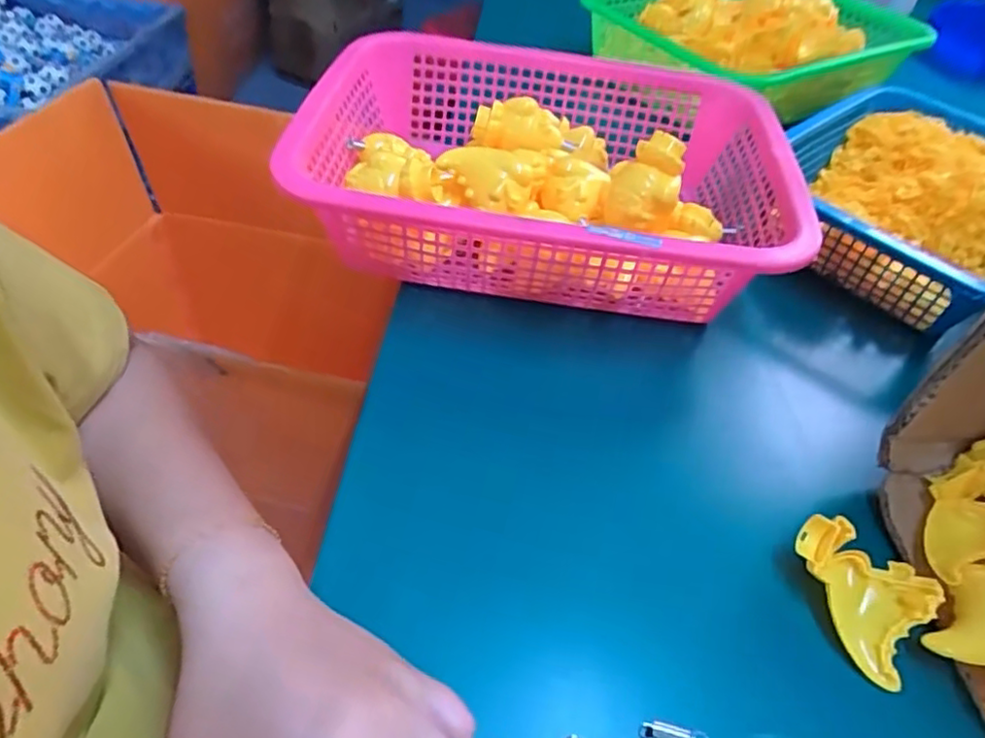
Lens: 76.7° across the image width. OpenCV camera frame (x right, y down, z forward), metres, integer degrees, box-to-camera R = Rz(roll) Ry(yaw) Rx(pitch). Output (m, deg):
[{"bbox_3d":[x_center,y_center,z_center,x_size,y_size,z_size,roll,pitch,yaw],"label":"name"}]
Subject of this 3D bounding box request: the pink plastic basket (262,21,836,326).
[{"bbox_3d":[0.039,-0.153,0.483,0.350,0.093,0.270,10,47,2],"label":"pink plastic basket"}]

